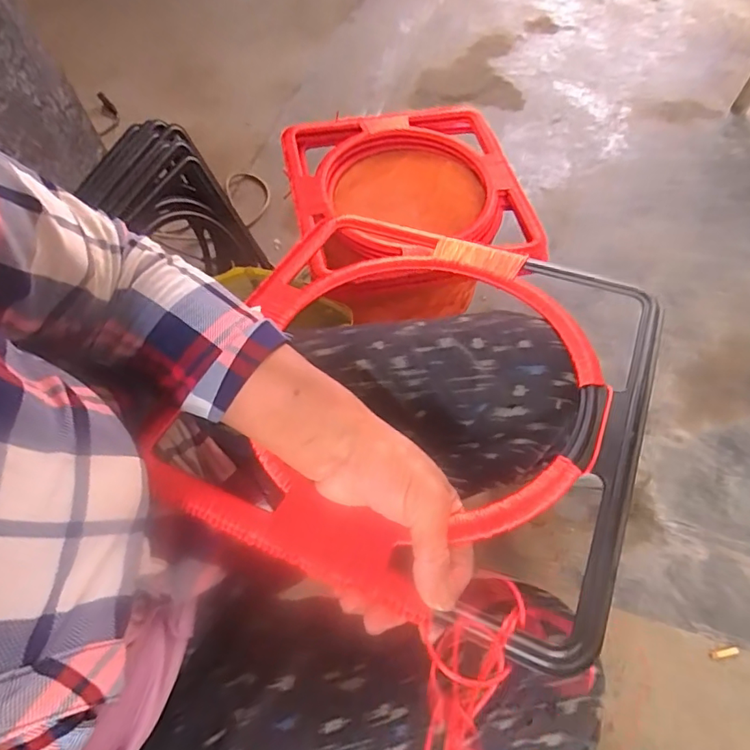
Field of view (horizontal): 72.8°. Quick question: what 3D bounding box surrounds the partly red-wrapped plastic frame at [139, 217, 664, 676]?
[{"bbox_3d":[0.034,0.007,0.402,0.321,0.040,0.331,19,57,17],"label":"partly red-wrapped plastic frame"}]

